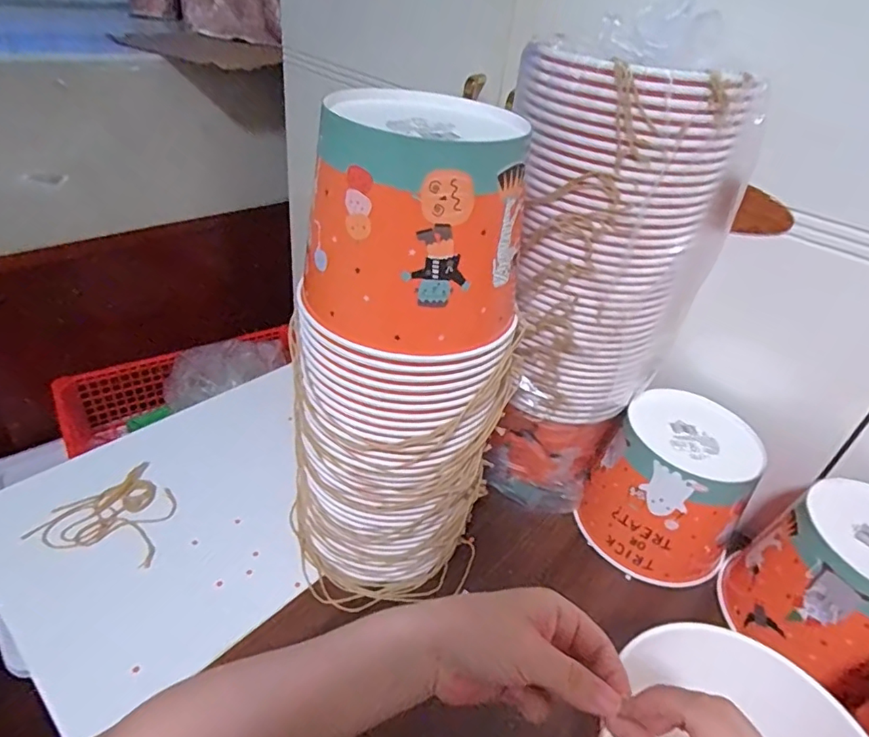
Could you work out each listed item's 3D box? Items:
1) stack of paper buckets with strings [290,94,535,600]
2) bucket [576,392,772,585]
[{"bbox_3d":[-0.032,0.008,0.429,0.152,0.384,0.130,-11,40,-23],"label":"stack of paper buckets with strings"},{"bbox_3d":[0.247,0.120,0.557,0.135,0.130,0.156,35,44,31],"label":"bucket"}]

